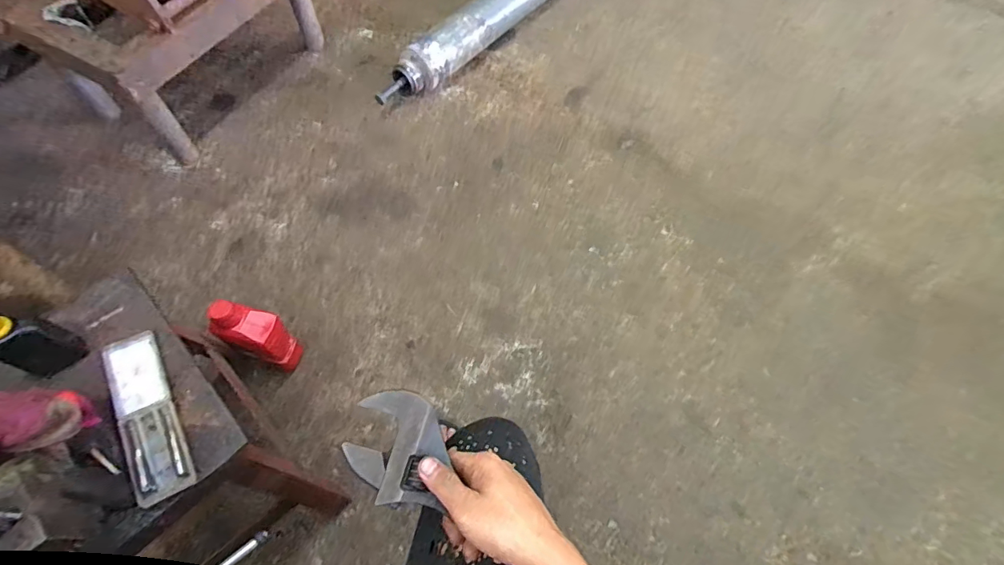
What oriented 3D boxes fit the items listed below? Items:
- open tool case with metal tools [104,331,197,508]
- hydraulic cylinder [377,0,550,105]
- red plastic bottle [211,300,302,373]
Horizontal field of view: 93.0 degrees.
[{"bbox_3d":[-0.444,0.161,0.596,0.058,0.012,0.222,-19,62,-31],"label":"open tool case with metal tools"},{"bbox_3d":[0.163,-1.044,1.638,0.128,0.138,1.542,38,68,17],"label":"hydraulic cylinder"},{"bbox_3d":[-0.485,0.120,0.958,0.091,0.240,0.081,1,61,-1],"label":"red plastic bottle"}]

